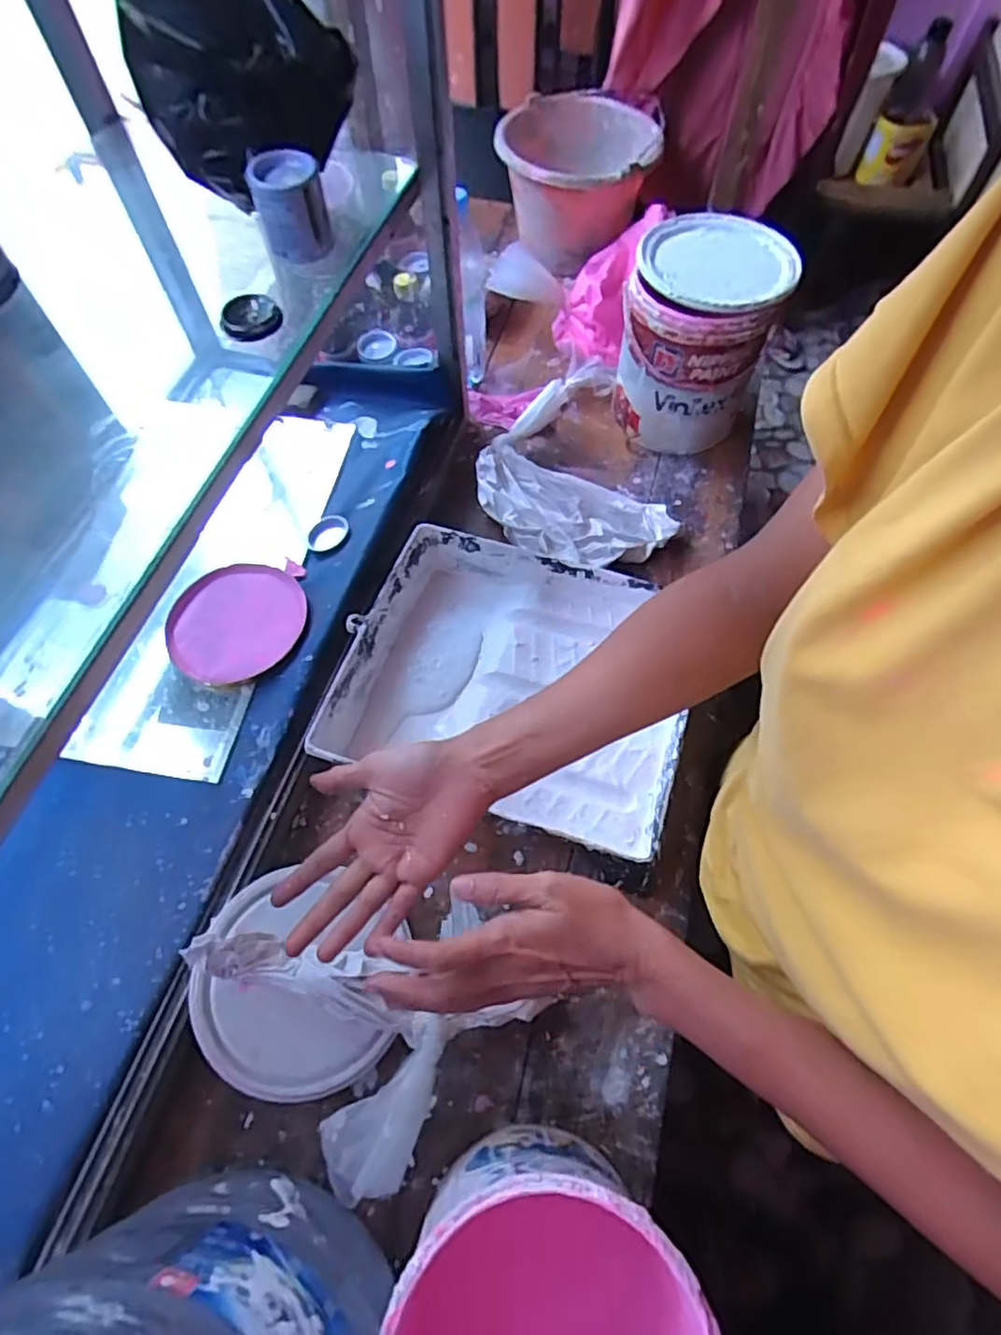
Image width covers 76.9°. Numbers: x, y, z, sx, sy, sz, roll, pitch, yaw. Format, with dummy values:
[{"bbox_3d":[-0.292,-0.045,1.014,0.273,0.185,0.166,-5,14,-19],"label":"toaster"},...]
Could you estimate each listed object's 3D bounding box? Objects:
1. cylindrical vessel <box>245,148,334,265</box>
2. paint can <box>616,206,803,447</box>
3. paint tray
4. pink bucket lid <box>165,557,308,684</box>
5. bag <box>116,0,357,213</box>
[{"bbox_3d":[-0.170,-0.373,0.519,0.054,0.069,0.043,-17,64,-8],"label":"cylindrical vessel"},{"bbox_3d":[0.241,-0.408,0.795,0.169,0.207,0.184,28,66,13],"label":"paint can"},{"bbox_3d":[0.015,0.013,0.666,0.338,0.068,0.279,17,64,8],"label":"paint tray"},{"bbox_3d":[-0.289,-0.049,0.694,0.138,0.026,0.143,0,63,0],"label":"pink bucket lid"},{"bbox_3d":[-0.195,-0.474,0.478,0.151,0.148,0.105,-32,67,-15],"label":"bag"}]

